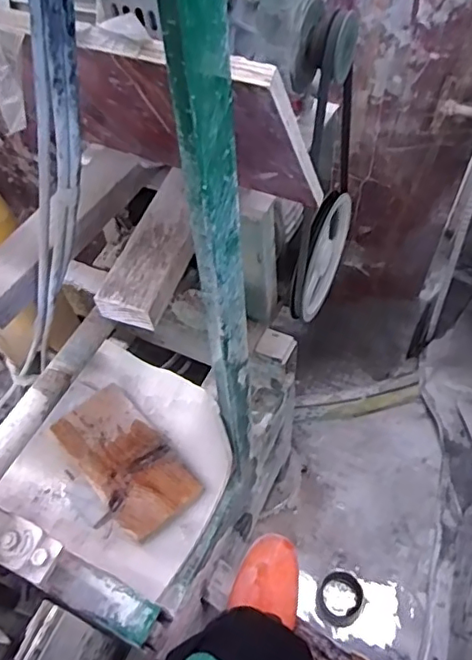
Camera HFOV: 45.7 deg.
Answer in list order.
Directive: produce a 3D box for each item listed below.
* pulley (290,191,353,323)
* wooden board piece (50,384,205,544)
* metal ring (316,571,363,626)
[{"bbox_3d":[0.137,-0.118,0.869,0.019,0.197,0.192,22,59,20],"label":"pulley"},{"bbox_3d":[-0.168,0.193,0.846,0.123,0.019,0.237,-36,58,-20],"label":"wooden board piece"},{"bbox_3d":[0.203,0.524,1.092,0.083,0.034,0.096,21,59,20],"label":"metal ring"}]

